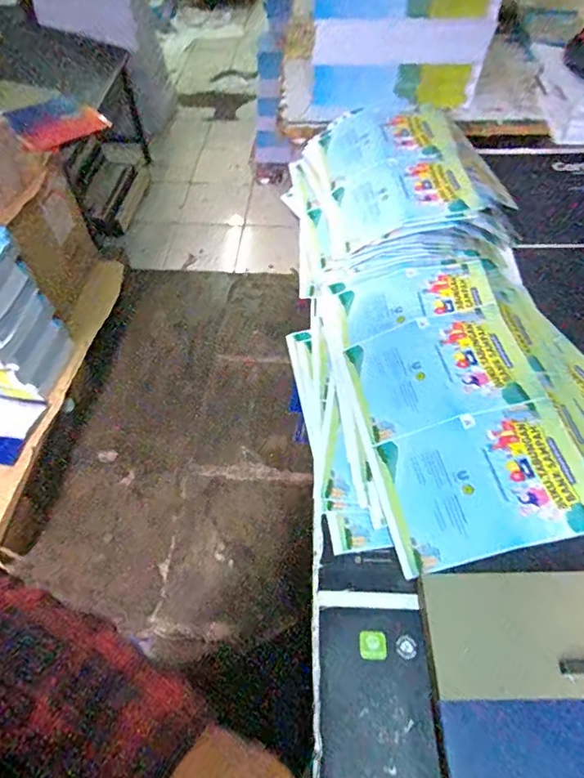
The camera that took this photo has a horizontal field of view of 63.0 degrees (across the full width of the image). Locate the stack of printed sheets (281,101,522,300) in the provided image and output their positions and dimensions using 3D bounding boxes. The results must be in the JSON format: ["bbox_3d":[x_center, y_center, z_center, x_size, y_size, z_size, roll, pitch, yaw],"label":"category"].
[{"bbox_3d":[0.165,-0.344,0.816,0.330,0.105,0.358,-8,56,-3],"label":"stack of printed sheets"}]

